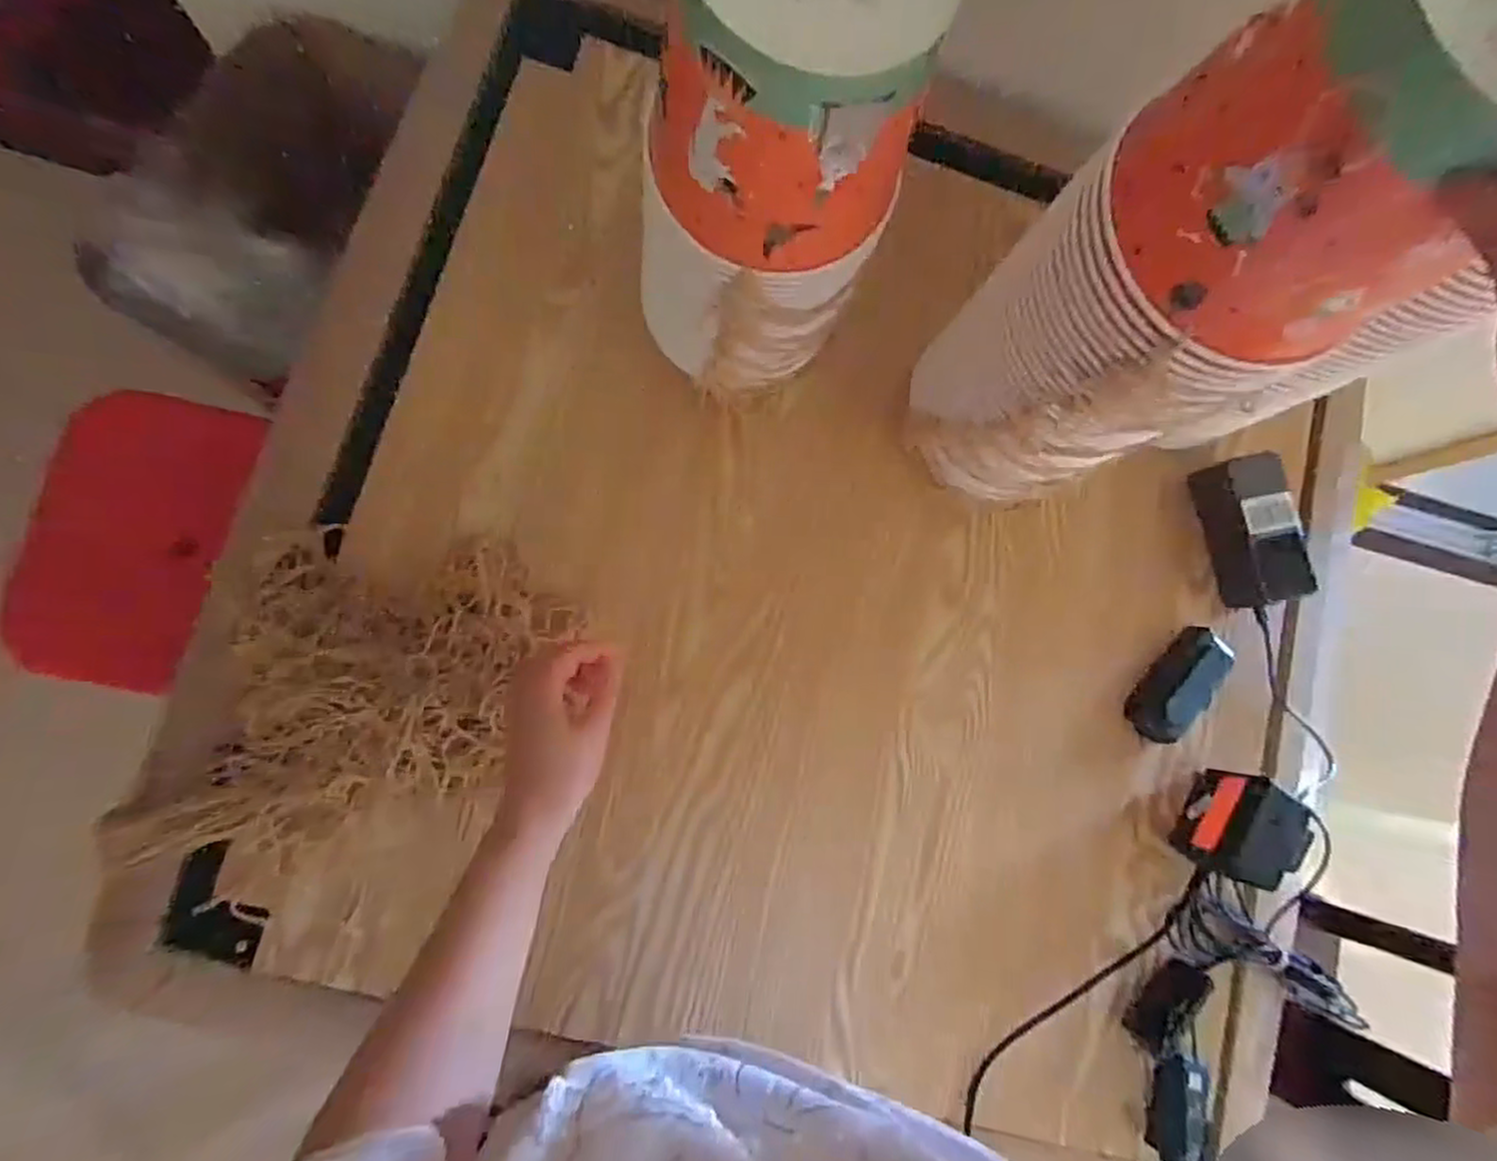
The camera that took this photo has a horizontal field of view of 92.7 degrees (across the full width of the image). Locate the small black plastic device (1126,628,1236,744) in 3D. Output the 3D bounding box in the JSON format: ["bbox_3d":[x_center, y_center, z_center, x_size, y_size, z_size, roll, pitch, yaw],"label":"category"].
[{"bbox_3d":[0.378,0.093,0.624,0.059,0.017,0.106,41,80,-2],"label":"small black plastic device"}]

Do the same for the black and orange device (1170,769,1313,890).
[{"bbox_3d":[0.400,0.203,0.584,0.057,0.070,0.080,30,81,-3],"label":"black and orange device"}]

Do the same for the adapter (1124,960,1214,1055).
[{"bbox_3d":[0.338,0.342,0.574,0.034,0.016,0.073,43,80,-1],"label":"adapter"}]

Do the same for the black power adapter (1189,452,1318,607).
[{"bbox_3d":[0.439,-0.042,0.626,0.052,0.062,0.129,-11,85,-8],"label":"black power adapter"}]

